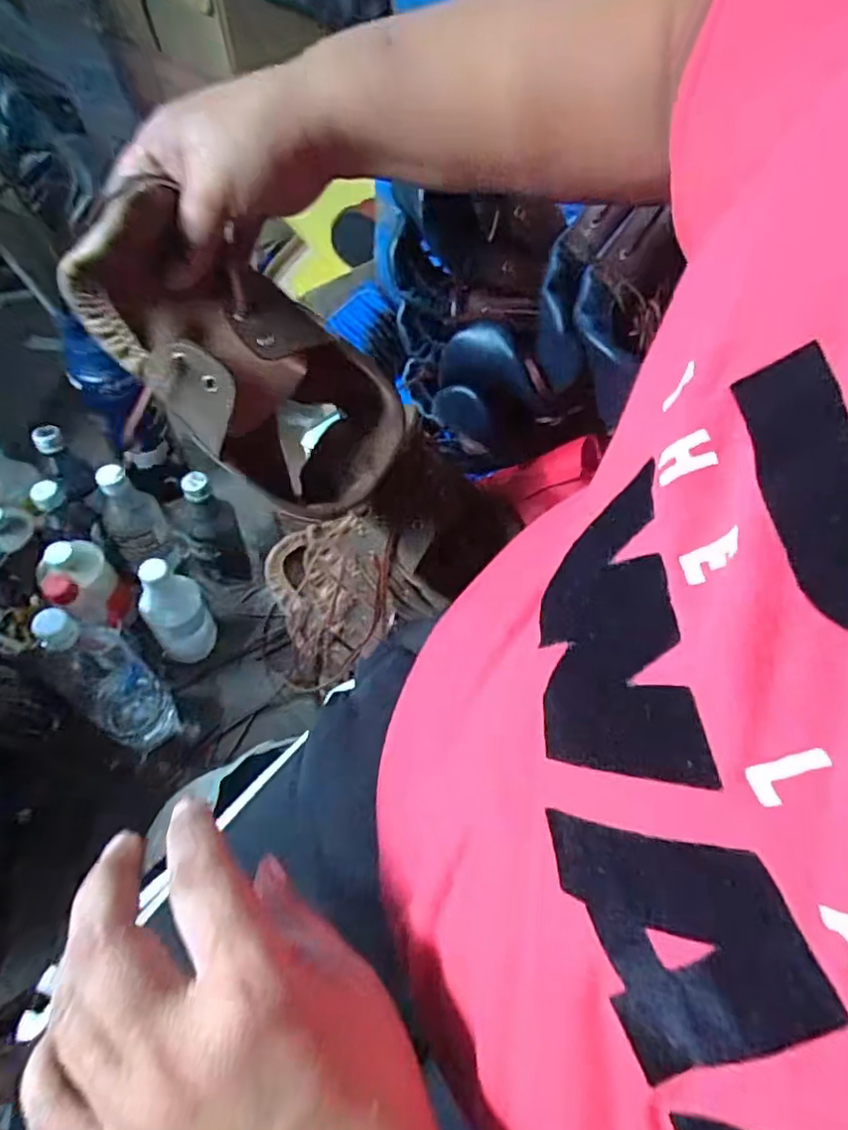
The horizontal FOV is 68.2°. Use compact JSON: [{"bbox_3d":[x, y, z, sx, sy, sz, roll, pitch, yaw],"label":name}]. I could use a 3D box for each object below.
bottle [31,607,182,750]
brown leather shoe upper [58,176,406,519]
[{"bbox_3d":[-0.340,0.121,0.667,0.081,0.250,0.077,37,64,20],"label":"bottle"},{"bbox_3d":[-0.106,-0.111,0.371,0.083,0.197,0.097,-21,49,35],"label":"brown leather shoe upper"}]

